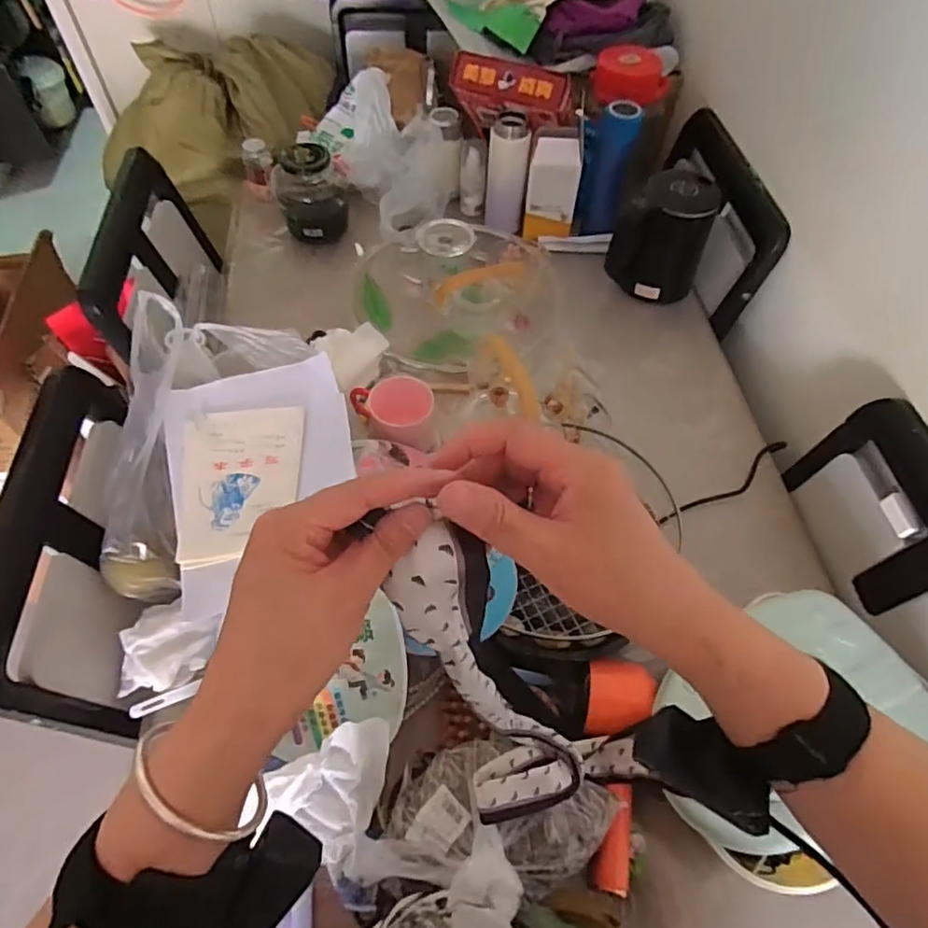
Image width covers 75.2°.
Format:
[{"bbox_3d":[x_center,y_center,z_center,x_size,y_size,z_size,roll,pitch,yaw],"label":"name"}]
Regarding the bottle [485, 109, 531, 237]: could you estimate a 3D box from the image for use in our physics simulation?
[{"bbox_3d":[0.075,-0.490,1.030,0.066,0.180,0.055,-11,56,-7],"label":"bottle"}]

